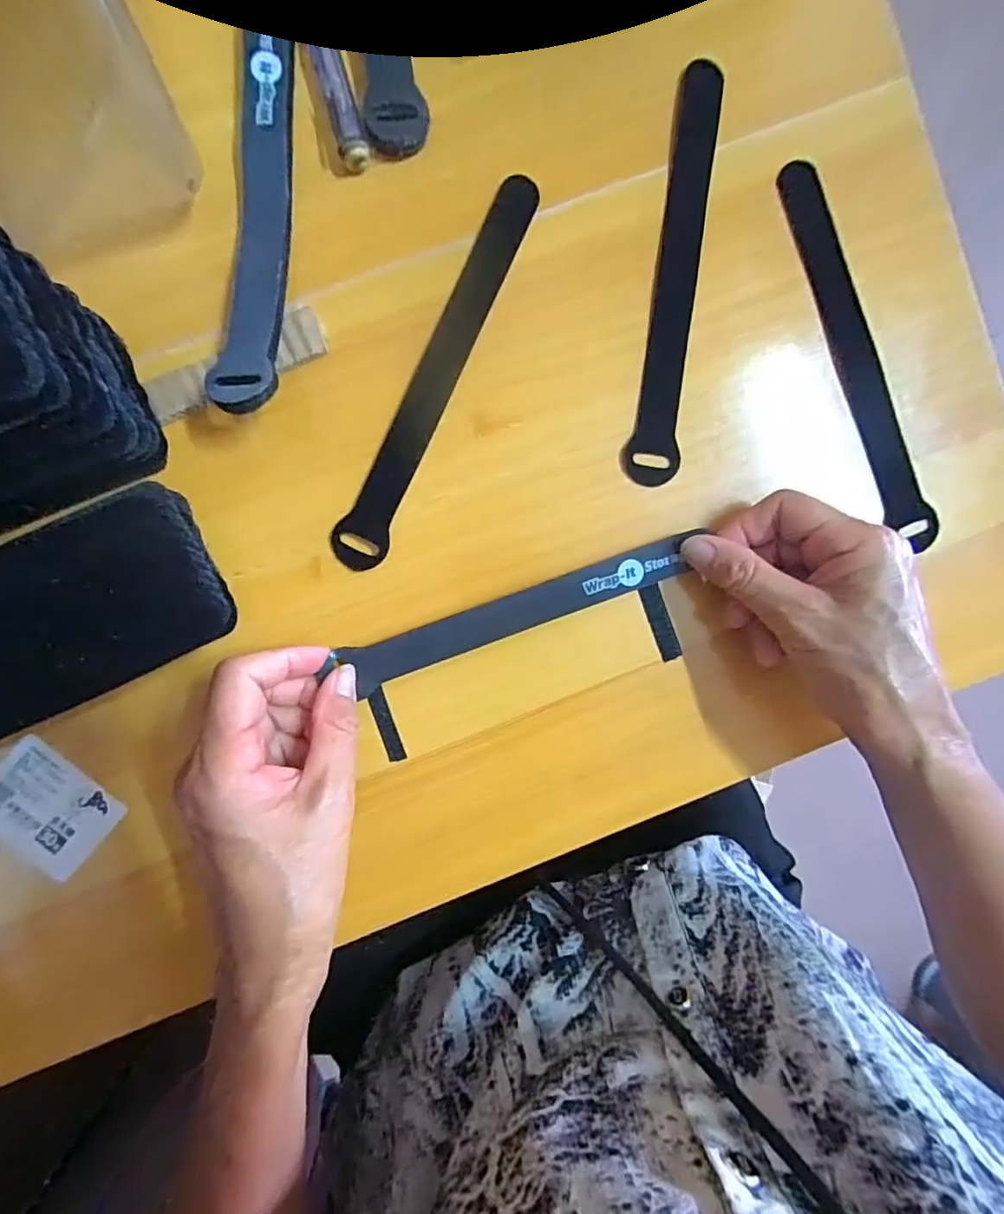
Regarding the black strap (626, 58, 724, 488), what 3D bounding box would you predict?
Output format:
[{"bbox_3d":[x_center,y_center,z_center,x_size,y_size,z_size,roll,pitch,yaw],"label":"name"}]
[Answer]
[{"bbox_3d":[0.085,-0.160,0.279,0.023,0.004,0.197,7,92,-4],"label":"black strap"}]

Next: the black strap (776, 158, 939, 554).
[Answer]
[{"bbox_3d":[0.179,-0.123,0.287,0.021,0.009,0.198,-21,93,10],"label":"black strap"}]

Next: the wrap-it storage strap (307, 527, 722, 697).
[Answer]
[{"bbox_3d":[0.007,0.003,0.274,0.177,0.010,0.020,-20,94,-2],"label":"wrap-it storage strap"}]

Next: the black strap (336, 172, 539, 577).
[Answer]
[{"bbox_3d":[-0.031,-0.111,0.274,0.024,0.005,0.197,26,90,-1],"label":"black strap"}]

